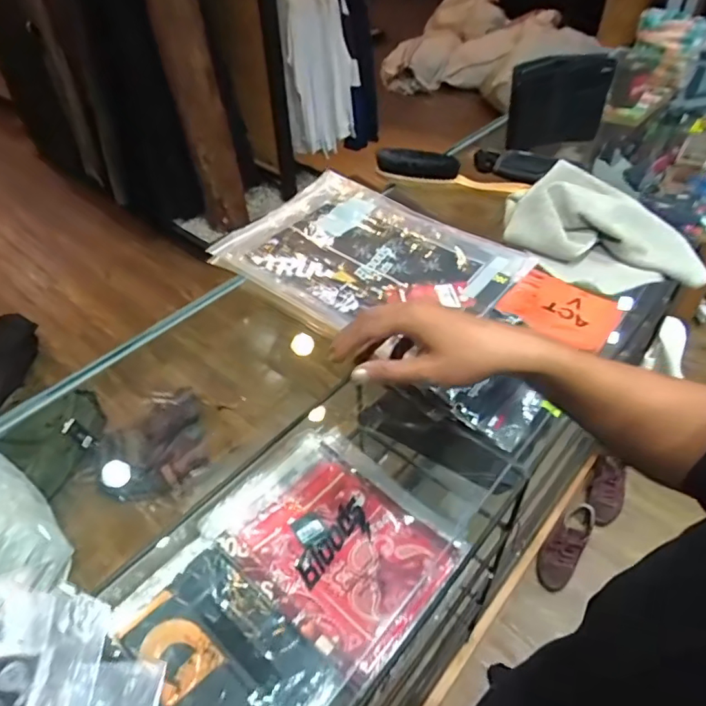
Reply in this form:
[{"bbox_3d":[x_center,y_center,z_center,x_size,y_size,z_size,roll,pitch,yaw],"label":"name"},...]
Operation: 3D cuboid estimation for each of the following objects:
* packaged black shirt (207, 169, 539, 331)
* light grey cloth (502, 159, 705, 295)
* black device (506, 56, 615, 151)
[{"bbox_3d":[0.018,-0.128,0.651,0.346,0.028,0.237,27,52,27],"label":"packaged black shirt"},{"bbox_3d":[0.305,-0.158,0.650,0.176,0.075,0.235,-33,52,-27],"label":"light grey cloth"},{"bbox_3d":[0.324,-0.389,0.814,0.156,0.142,0.028,-5,53,-2],"label":"black device"}]

